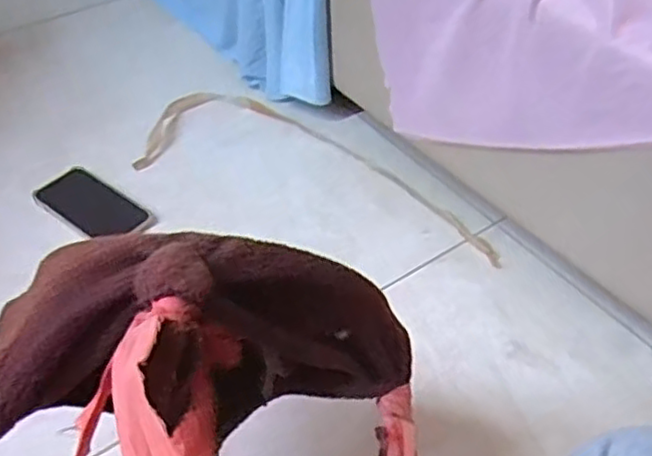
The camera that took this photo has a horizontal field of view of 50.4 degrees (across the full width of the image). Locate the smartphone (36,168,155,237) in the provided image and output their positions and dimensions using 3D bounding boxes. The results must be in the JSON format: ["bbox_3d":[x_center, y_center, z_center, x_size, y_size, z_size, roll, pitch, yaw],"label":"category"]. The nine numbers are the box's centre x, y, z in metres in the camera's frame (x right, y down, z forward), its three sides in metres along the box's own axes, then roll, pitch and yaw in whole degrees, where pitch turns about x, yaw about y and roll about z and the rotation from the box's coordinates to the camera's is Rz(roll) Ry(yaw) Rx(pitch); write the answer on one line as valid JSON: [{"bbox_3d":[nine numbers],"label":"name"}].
[{"bbox_3d":[-0.286,-0.027,0.849,0.151,0.005,0.073,28,52,24],"label":"smartphone"}]

